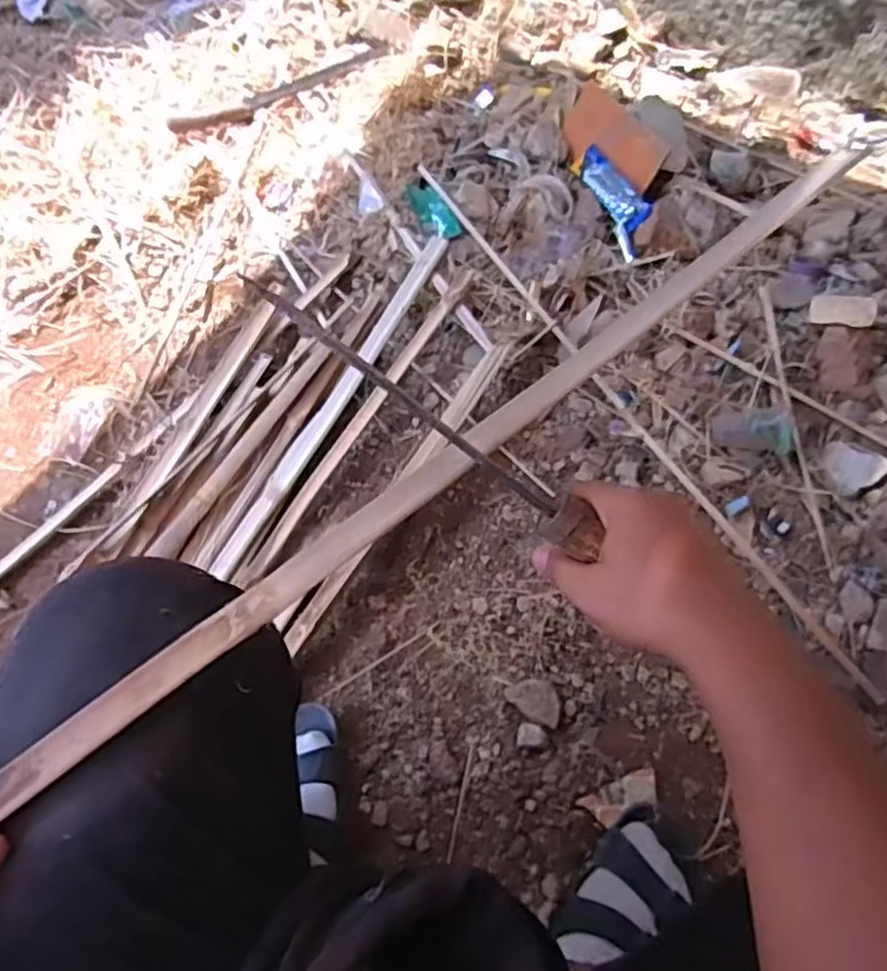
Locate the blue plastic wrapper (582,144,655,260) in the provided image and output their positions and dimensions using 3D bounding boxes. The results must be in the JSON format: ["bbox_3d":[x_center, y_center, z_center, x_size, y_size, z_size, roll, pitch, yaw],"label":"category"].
[{"bbox_3d":[0.250,-0.416,1.031,0.060,0.014,0.195,-32,63,25],"label":"blue plastic wrapper"}]

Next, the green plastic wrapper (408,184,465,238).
[{"bbox_3d":[-0.015,-0.412,1.075,0.043,0.017,0.108,-32,67,-12],"label":"green plastic wrapper"}]

